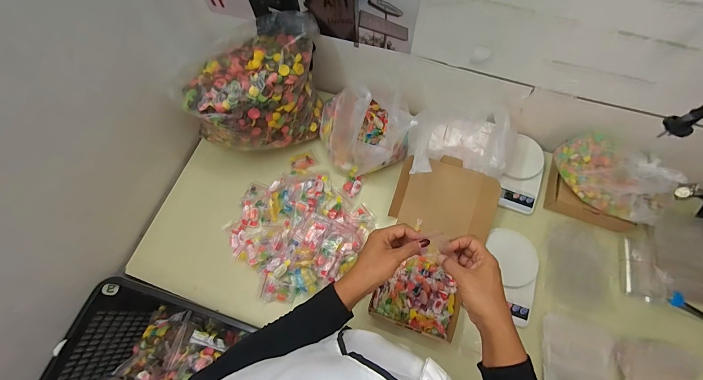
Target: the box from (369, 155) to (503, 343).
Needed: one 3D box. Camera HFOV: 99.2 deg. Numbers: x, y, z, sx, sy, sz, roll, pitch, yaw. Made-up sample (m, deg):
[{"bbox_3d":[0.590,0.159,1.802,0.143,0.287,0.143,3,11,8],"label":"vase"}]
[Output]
[{"bbox_3d":[0.169,0.114,0.646,0.205,0.065,0.359,18,71,9],"label":"box"}]

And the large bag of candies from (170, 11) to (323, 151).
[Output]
[{"bbox_3d":[-0.203,-0.217,0.659,0.287,0.195,0.200,-12,69,-2],"label":"large bag of candies"}]

